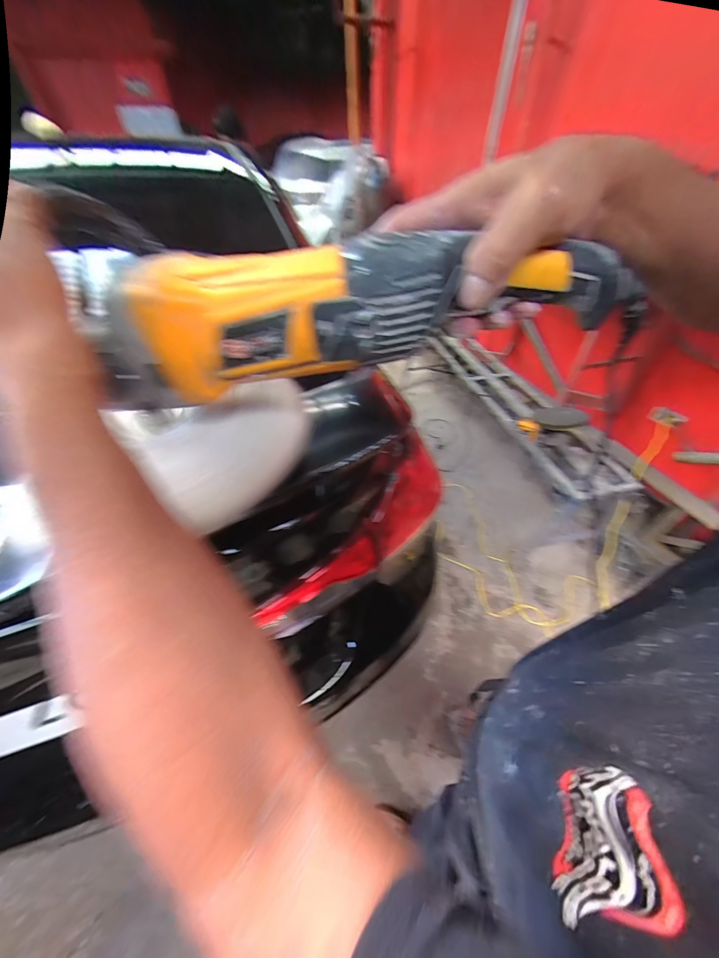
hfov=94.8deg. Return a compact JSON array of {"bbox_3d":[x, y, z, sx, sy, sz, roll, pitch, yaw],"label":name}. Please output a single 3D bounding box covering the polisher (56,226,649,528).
[{"bbox_3d":[-0.004,-0.084,0.241,0.321,0.145,0.108,-16,46,-13],"label":"polisher"}]

